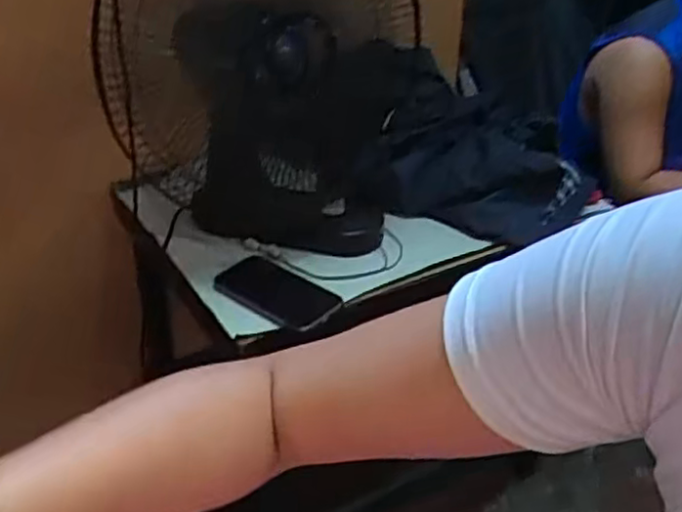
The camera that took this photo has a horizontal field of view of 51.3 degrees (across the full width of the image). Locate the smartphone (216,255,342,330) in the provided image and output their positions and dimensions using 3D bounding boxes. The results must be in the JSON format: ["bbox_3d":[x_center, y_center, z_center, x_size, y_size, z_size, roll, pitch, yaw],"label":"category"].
[{"bbox_3d":[-0.076,0.042,0.856,0.151,0.008,0.089,23,36,28],"label":"smartphone"}]

